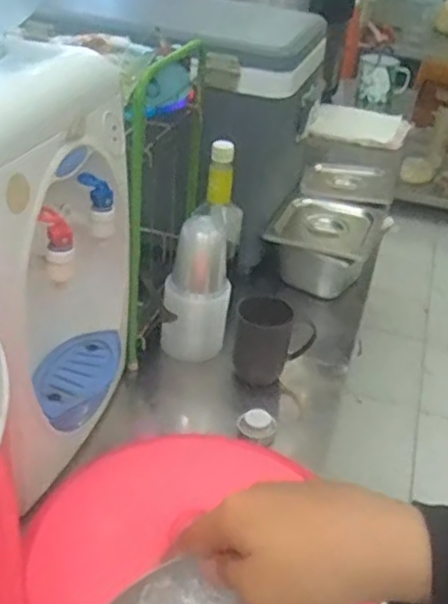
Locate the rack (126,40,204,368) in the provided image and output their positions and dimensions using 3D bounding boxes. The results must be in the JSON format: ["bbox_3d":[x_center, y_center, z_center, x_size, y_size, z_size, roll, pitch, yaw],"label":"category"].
[{"bbox_3d":[-0.078,-0.133,0.910,0.053,0.355,0.248,9,34,5],"label":"rack"}]

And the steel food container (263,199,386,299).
[{"bbox_3d":[0.171,-0.086,1.175,0.169,0.131,0.168,18,35,17],"label":"steel food container"}]

